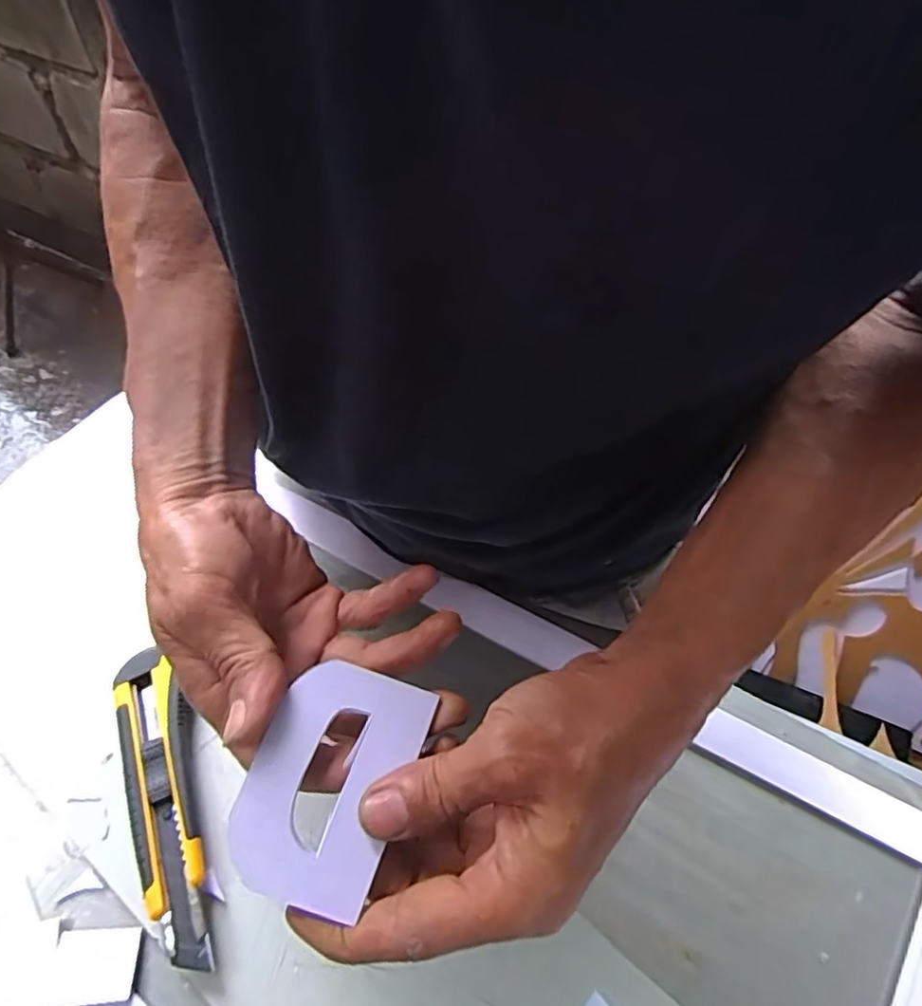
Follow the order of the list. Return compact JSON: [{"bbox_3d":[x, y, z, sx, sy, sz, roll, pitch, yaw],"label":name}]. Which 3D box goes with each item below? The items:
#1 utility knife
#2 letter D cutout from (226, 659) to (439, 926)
[{"bbox_3d":[-0.159,0.158,0.337,0.042,0.024,0.157,-18,57,-16],"label":"utility knife"},{"bbox_3d":[-0.049,0.101,0.237,0.053,0.004,0.082,23,61,-1],"label":"letter D cutout"}]

